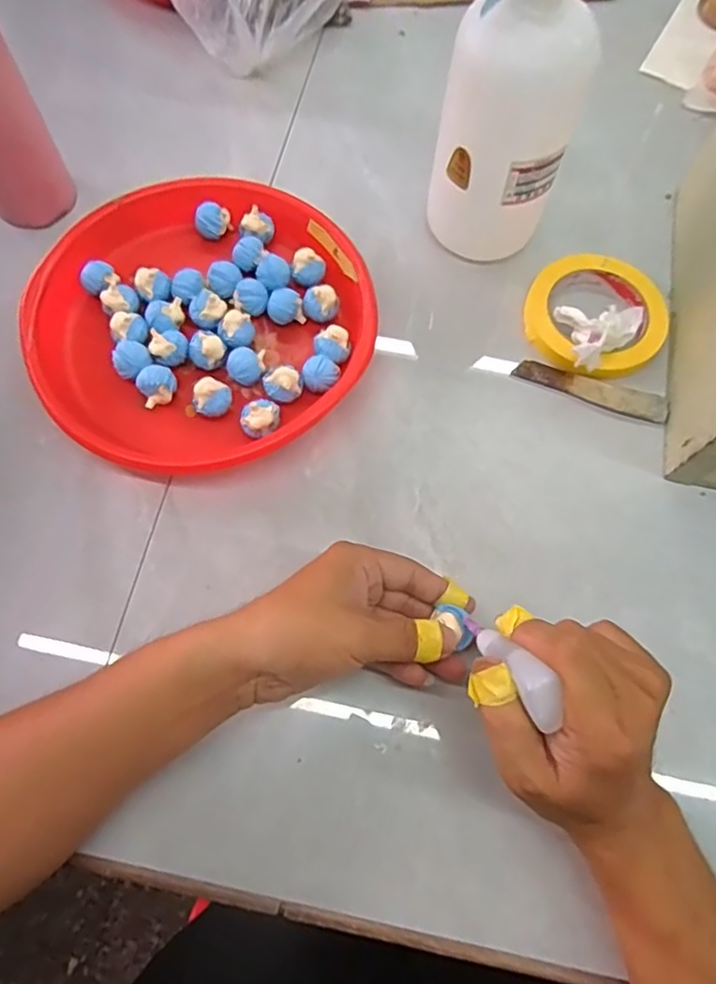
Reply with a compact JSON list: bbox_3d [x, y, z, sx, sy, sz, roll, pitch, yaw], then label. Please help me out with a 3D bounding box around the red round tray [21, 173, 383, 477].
[{"bbox_3d":[-0.116,-0.132,0.482,0.249,0.037,0.235,0,70,-1],"label":"red round tray"}]

